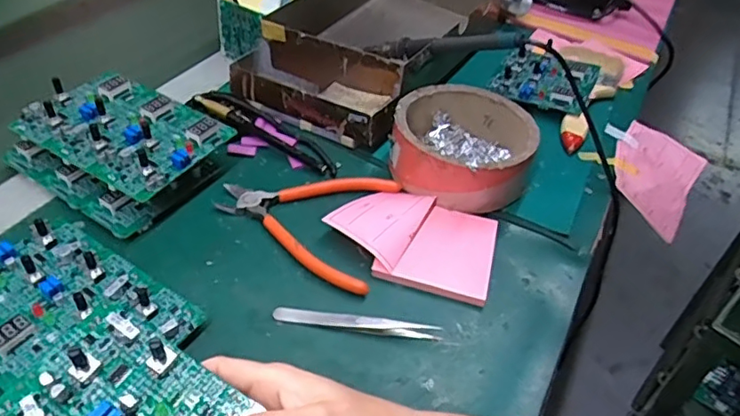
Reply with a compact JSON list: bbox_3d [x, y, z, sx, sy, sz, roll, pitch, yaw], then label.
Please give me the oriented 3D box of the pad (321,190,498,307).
[{"bbox_3d":[0.035,0.021,0.454,0.125,0.021,0.088,16,44,10],"label":"pad"}]

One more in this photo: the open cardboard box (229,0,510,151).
[{"bbox_3d":[0.021,-0.191,0.639,0.188,0.071,0.343,26,46,19],"label":"open cardboard box"}]

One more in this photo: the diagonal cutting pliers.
[{"bbox_3d":[-0.045,0.001,0.471,0.141,0.011,0.117,21,45,14],"label":"diagonal cutting pliers"}]

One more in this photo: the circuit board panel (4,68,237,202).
[{"bbox_3d":[-0.200,-0.067,0.467,0.143,0.024,0.096,26,46,19],"label":"circuit board panel"}]

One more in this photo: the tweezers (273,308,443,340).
[{"bbox_3d":[-0.009,0.078,0.397,0.114,0.012,0.011,7,43,0],"label":"tweezers"}]

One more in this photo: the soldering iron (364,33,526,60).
[{"bbox_3d":[0.068,-0.154,0.551,0.164,0.017,0.019,7,37,37],"label":"soldering iron"}]

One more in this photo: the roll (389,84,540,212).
[{"bbox_3d":[0.081,-0.057,0.512,0.116,0.053,0.123,4,43,-4],"label":"roll"}]

